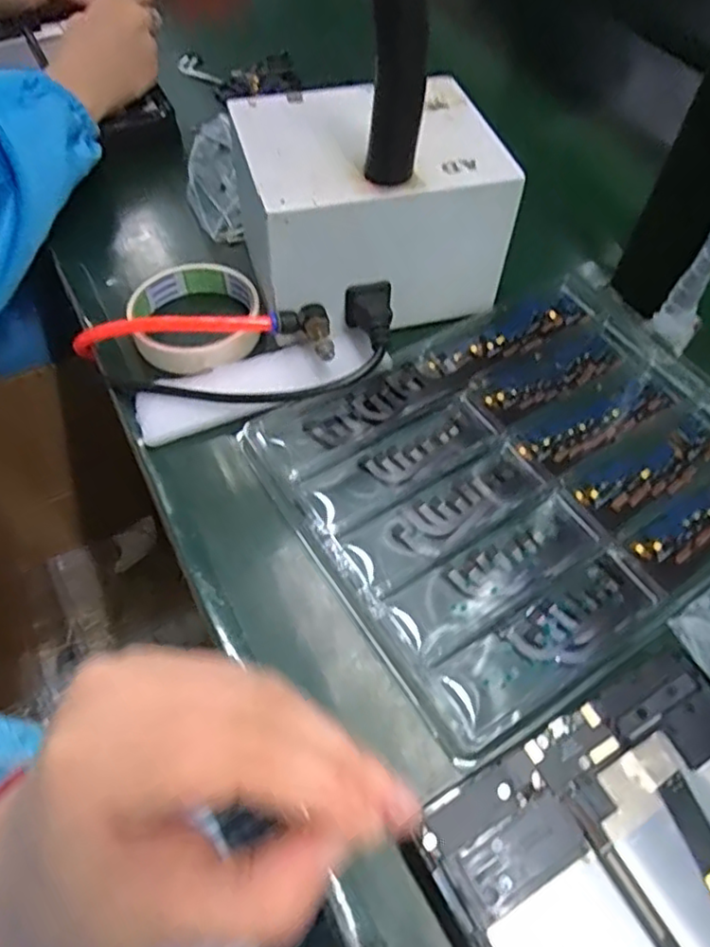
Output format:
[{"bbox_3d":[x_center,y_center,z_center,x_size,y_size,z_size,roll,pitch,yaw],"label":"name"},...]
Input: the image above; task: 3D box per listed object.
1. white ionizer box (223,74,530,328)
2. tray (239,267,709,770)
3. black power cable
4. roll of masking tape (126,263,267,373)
[{"bbox_3d":[0.005,-0.179,0.428,0.157,0.105,0.121,-12,57,-12],"label":"white ionizer box"},{"bbox_3d":[0.107,-0.007,0.382,0.281,0.019,0.214,-27,62,-21],"label":"tray"},{"bbox_3d":[-0.053,-0.068,0.393,0.181,0.040,0.059,-13,58,-13],"label":"black power cable"},{"bbox_3d":[-0.106,-0.102,0.433,0.085,0.027,0.093,2,55,-3],"label":"roll of masking tape"}]

